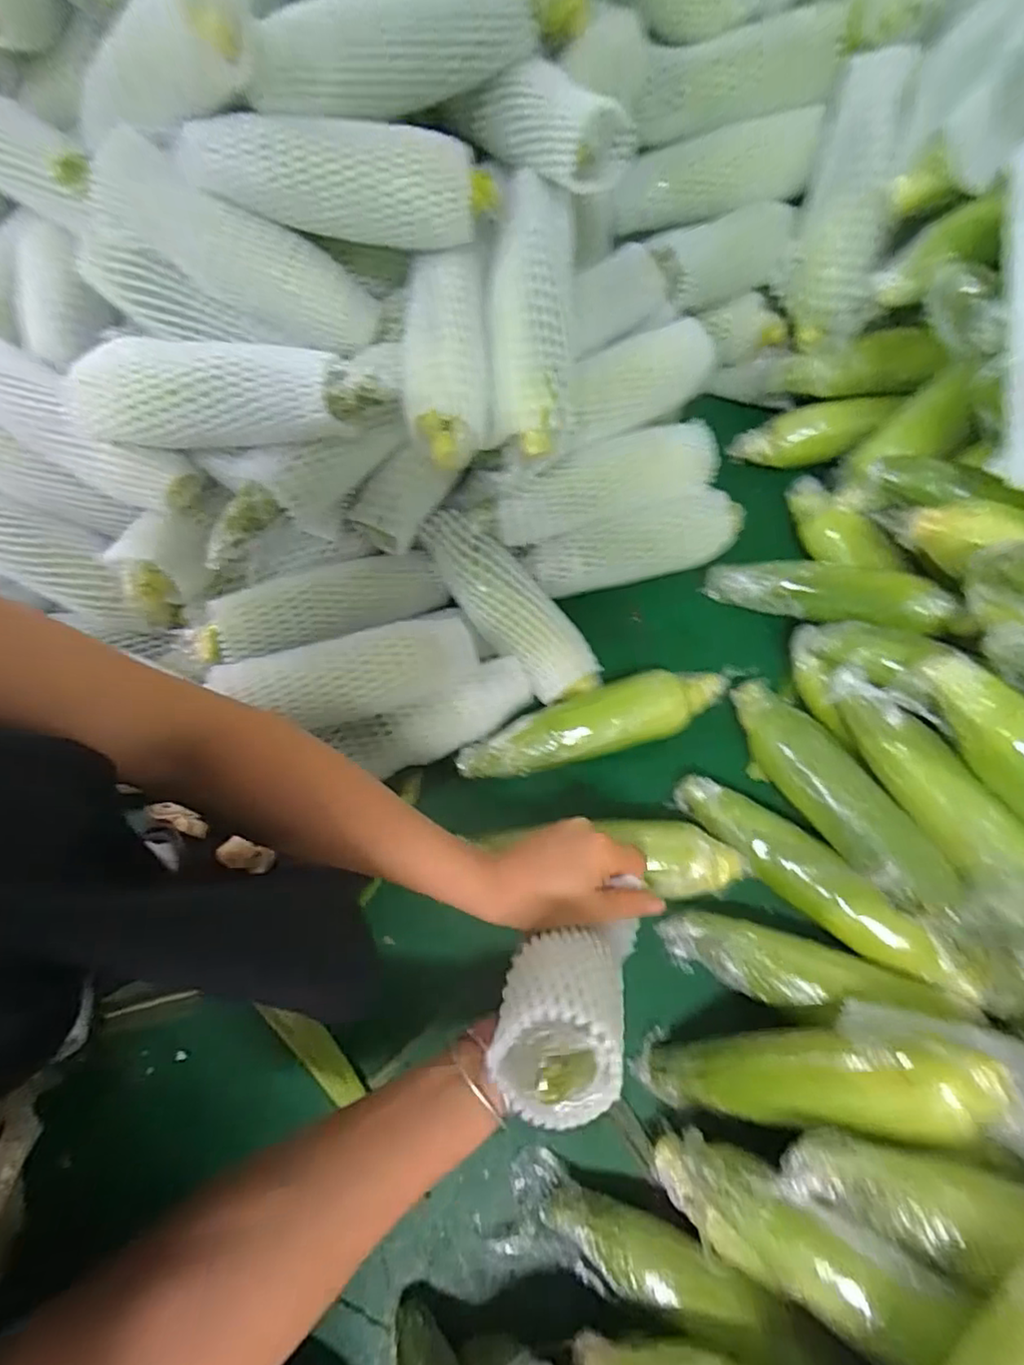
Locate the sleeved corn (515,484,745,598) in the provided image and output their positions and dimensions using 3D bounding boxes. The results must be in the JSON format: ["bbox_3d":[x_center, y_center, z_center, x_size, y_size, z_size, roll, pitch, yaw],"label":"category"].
[{"bbox_3d":[0.125,-0.129,0.594,0.213,0.049,0.059,-19,72,-5],"label":"sleeved corn"}]

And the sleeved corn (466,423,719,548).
[{"bbox_3d":[0.089,-0.185,0.562,0.225,0.052,0.059,-18,72,-5],"label":"sleeved corn"}]

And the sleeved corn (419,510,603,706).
[{"bbox_3d":[-0.003,-0.070,0.560,0.067,0.047,0.203,-41,89,-12],"label":"sleeved corn"}]

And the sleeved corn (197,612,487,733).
[{"bbox_3d":[-0.128,-0.008,0.502,0.201,0.054,0.070,-11,70,-19],"label":"sleeved corn"}]

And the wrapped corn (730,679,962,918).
[{"bbox_3d":[0.248,0.082,0.485,0.048,0.045,0.219,-26,51,-7],"label":"wrapped corn"}]

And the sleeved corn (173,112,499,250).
[{"bbox_3d":[-0.128,-0.374,0.458,0.227,0.060,0.057,5,71,3],"label":"sleeved corn"}]

